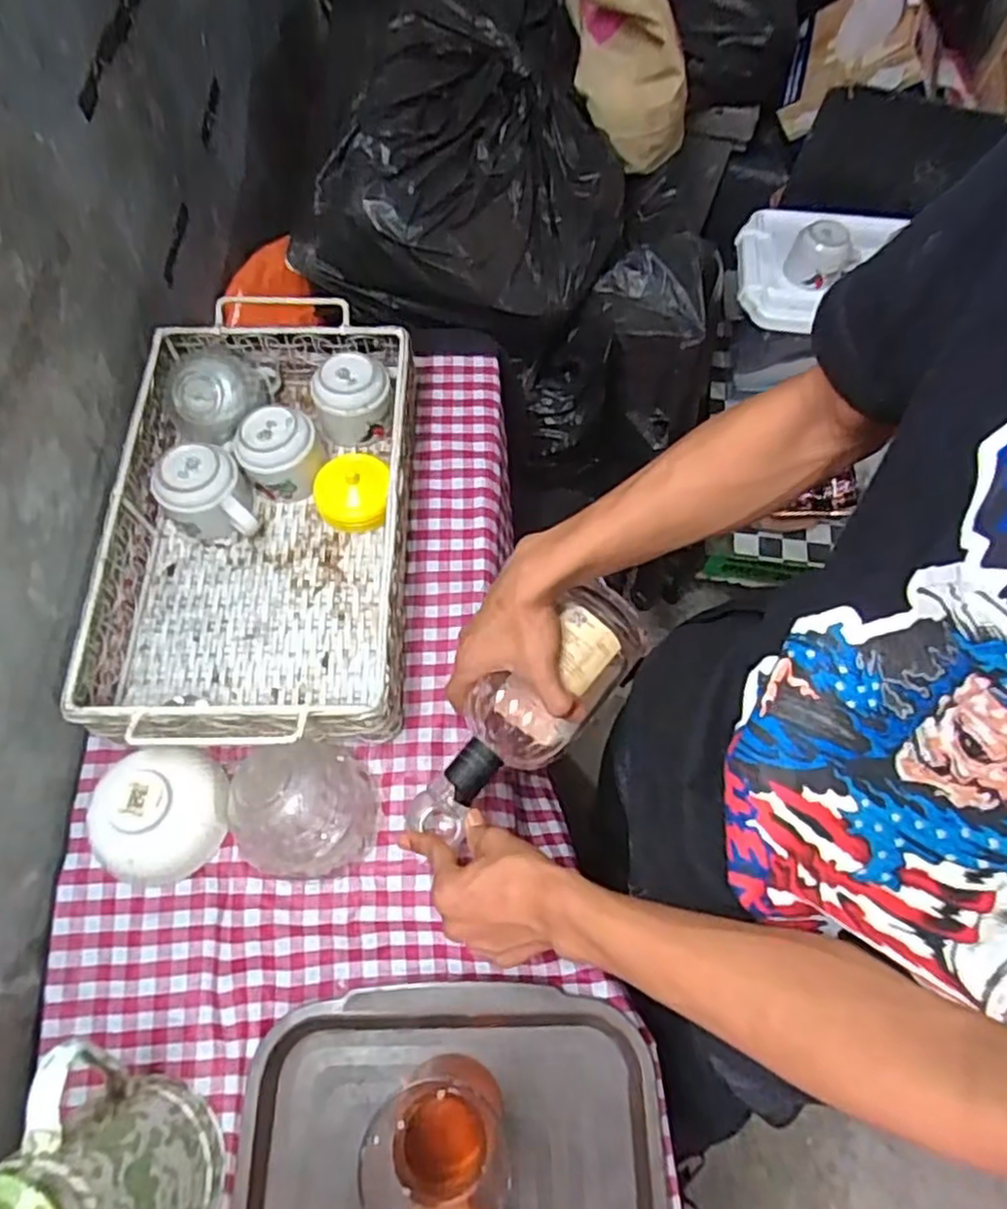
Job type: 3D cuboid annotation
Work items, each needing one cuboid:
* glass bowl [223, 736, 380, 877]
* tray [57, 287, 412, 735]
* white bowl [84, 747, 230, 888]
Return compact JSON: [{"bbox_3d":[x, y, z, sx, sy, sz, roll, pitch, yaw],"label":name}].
[{"bbox_3d":[-0.159,0.157,0.567,0.105,0.070,0.102,0,64,-1],"label":"glass bowl"},{"bbox_3d":[-0.220,-0.074,0.664,0.260,0.092,0.429,0,64,-1],"label":"tray"},{"bbox_3d":[-0.274,0.167,0.569,0.105,0.061,0.093,-20,66,-10],"label":"white bowl"}]

